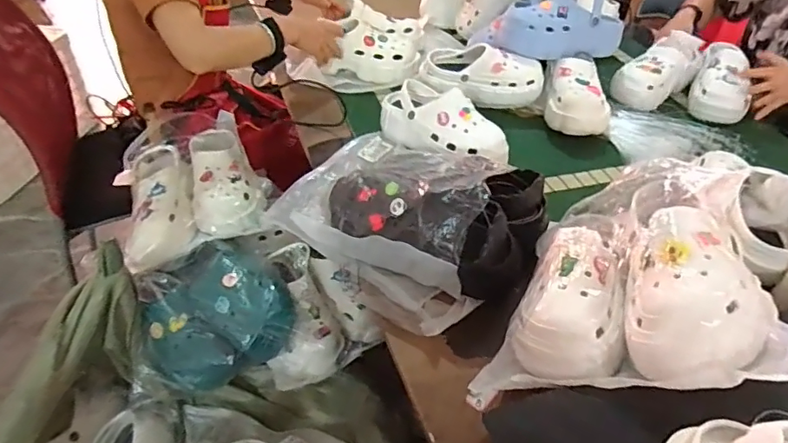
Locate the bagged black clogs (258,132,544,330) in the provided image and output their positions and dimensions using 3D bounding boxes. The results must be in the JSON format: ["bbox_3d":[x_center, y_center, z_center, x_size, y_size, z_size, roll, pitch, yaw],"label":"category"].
[{"bbox_3d":[0.042,-0.015,0.729,0.297,0.134,0.262,32,49,29],"label":"bagged black clogs"}]

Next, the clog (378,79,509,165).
[{"bbox_3d":[0.088,-0.175,0.909,0.244,0.082,0.112,22,45,22],"label":"clog"}]

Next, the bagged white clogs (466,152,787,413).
[{"bbox_3d":[0.284,0.059,0.577,0.247,0.147,0.353,22,44,21],"label":"bagged white clogs"}]

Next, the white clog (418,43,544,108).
[{"bbox_3d":[0.180,-0.296,1.057,0.248,0.101,0.091,8,41,7],"label":"white clog"}]

